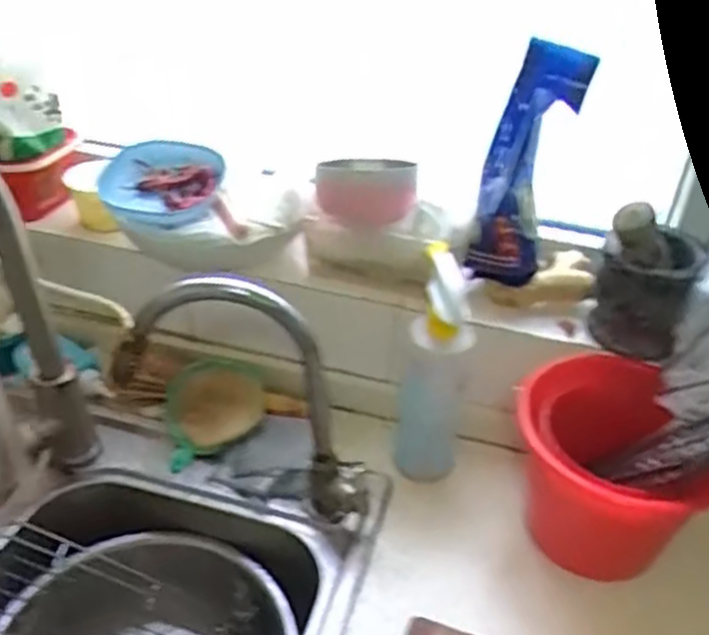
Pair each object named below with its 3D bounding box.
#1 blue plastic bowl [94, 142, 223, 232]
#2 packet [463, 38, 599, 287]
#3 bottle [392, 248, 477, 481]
[{"bbox_3d":[-0.217,-0.153,0.845,0.143,0.050,0.122,14,58,13],"label":"blue plastic bowl"},{"bbox_3d":[0.178,-0.159,0.789,0.092,0.249,0.064,8,13,-25],"label":"packet"},{"bbox_3d":[0.085,0.051,0.760,0.060,0.240,0.085,9,36,8],"label":"bottle"}]

